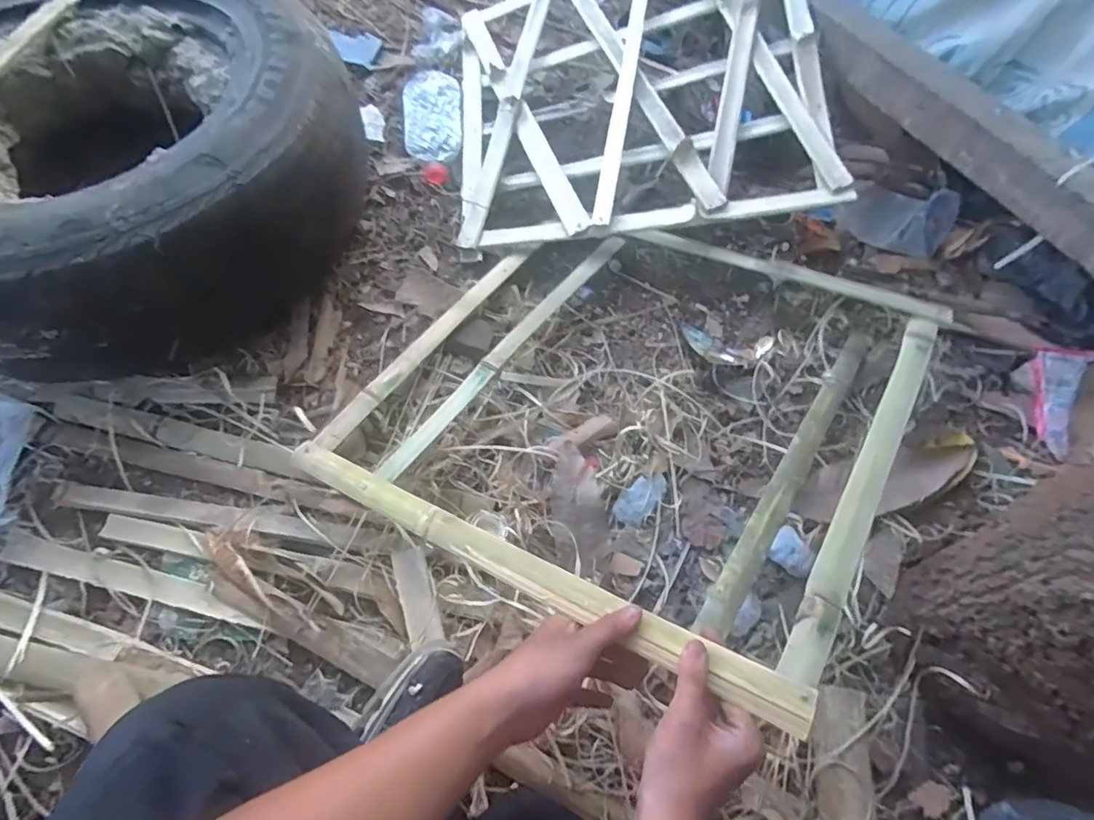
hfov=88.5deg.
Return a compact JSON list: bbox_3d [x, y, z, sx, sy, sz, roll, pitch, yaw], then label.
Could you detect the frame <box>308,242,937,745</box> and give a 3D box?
[{"bbox_3d":[0.104,-0.038,0.598,0.483,0.132,0.549,33,63,14],"label":"frame"}]

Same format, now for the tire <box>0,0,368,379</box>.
[{"bbox_3d":[-0.494,-0.310,0.674,0.495,0.186,0.560,-21,64,-15],"label":"tire"}]

